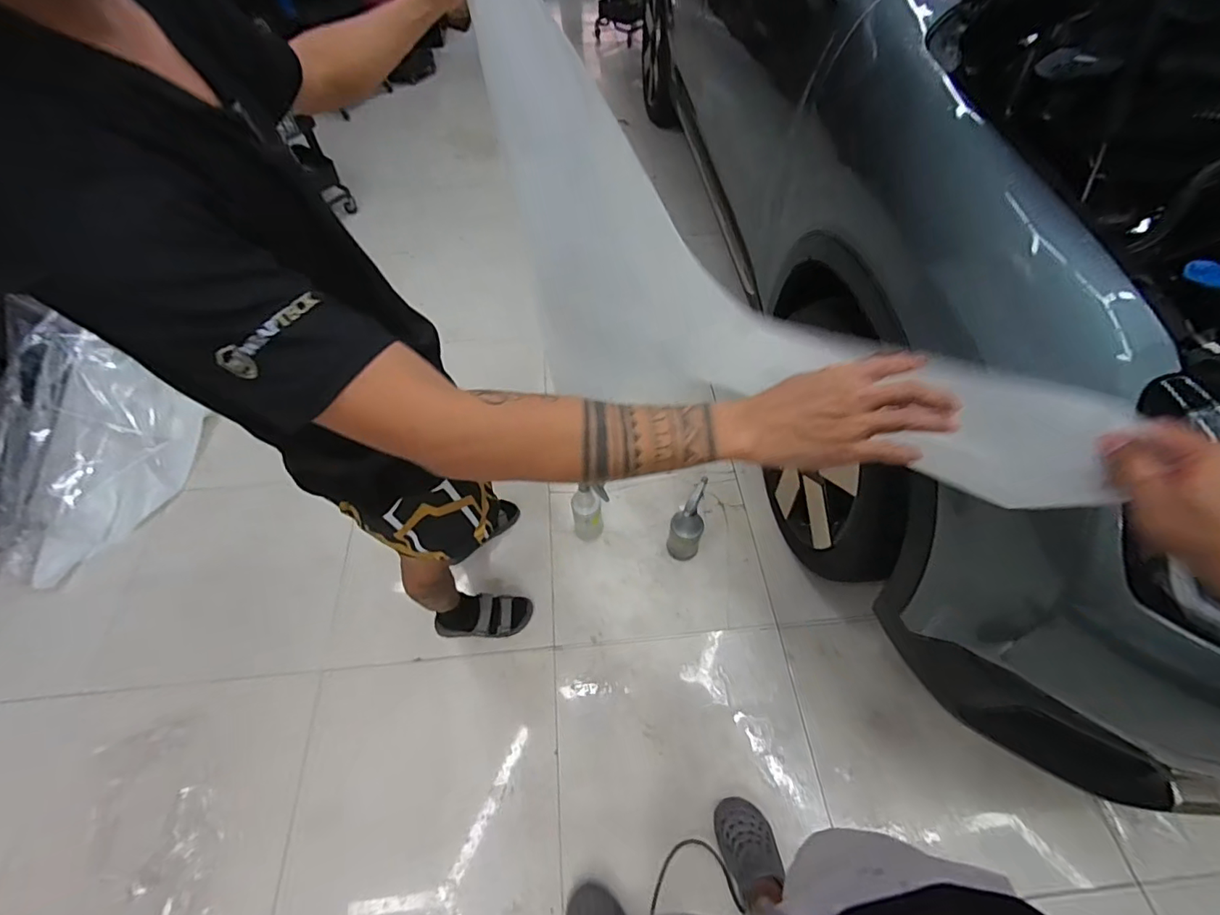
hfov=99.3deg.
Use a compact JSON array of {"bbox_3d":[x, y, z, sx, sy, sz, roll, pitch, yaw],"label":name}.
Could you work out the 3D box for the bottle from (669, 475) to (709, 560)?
[{"bbox_3d":[0.213,0.169,1.397,0.090,0.257,0.108,14,57,10],"label":"bottle"}]

